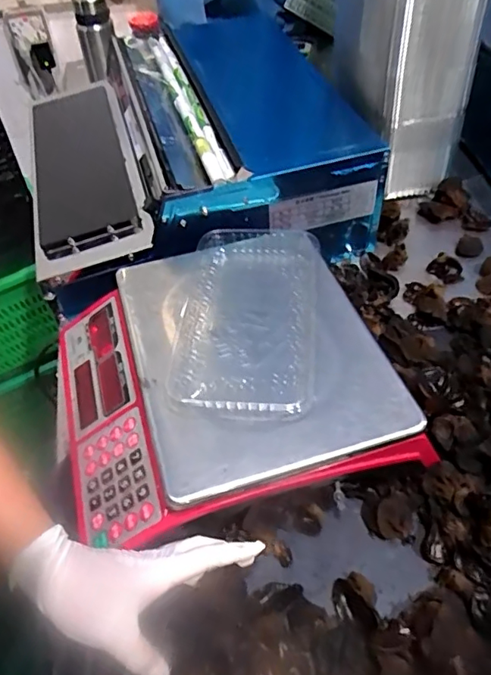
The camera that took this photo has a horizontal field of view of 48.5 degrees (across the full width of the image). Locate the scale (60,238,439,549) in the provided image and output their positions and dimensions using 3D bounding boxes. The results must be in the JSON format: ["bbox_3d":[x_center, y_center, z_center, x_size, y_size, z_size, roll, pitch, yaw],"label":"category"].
[{"bbox_3d":[-0.034,0.035,0.538,0.296,0.085,0.296,-16,48,-10],"label":"scale"}]

